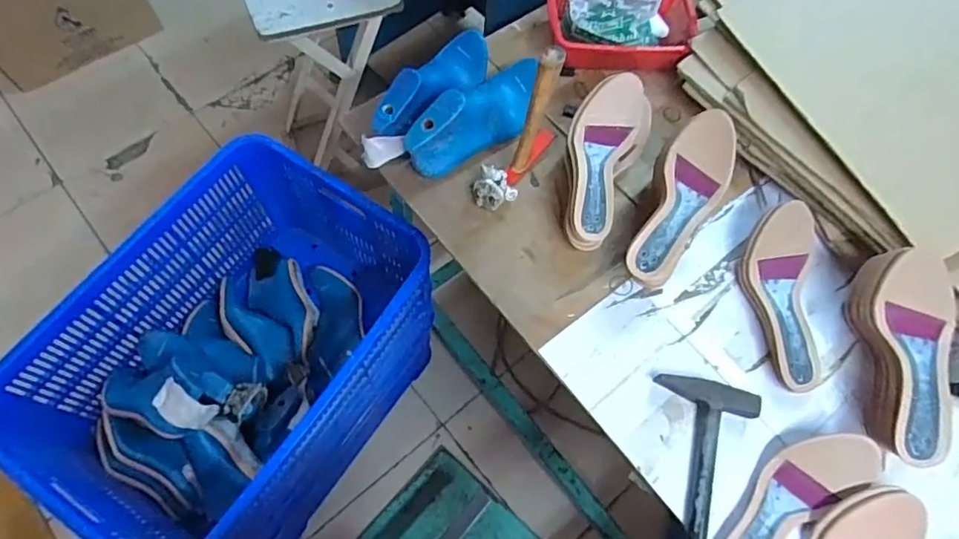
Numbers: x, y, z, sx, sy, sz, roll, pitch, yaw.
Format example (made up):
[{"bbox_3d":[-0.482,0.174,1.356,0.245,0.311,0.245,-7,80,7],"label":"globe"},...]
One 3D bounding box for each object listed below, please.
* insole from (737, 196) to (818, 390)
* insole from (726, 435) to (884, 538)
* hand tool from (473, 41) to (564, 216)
[{"bbox_3d":[0.388,0.033,0.727,0.091,0.069,0.227,8,66,-1],"label":"insole"},{"bbox_3d":[0.334,0.262,0.627,0.237,0.045,0.078,-34,72,-17],"label":"insole"},{"bbox_3d":[0.055,-0.184,0.719,0.056,0.231,0.158,33,68,10],"label":"hand tool"}]

